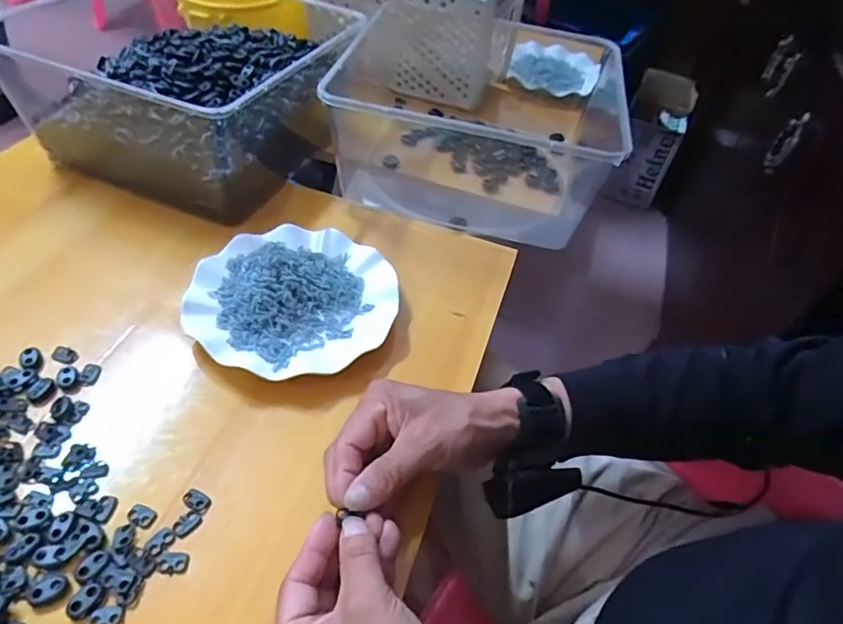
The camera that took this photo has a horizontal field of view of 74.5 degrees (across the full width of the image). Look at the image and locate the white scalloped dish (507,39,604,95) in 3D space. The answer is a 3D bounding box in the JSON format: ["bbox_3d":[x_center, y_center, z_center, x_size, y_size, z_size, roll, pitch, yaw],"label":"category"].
[{"bbox_3d":[0.224,-0.413,0.936,0.148,0.032,0.176,15,47,6],"label":"white scalloped dish"}]

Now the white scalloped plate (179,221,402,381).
[{"bbox_3d":[-0.115,-0.015,0.508,0.179,0.040,0.171,4,47,-4],"label":"white scalloped plate"}]

